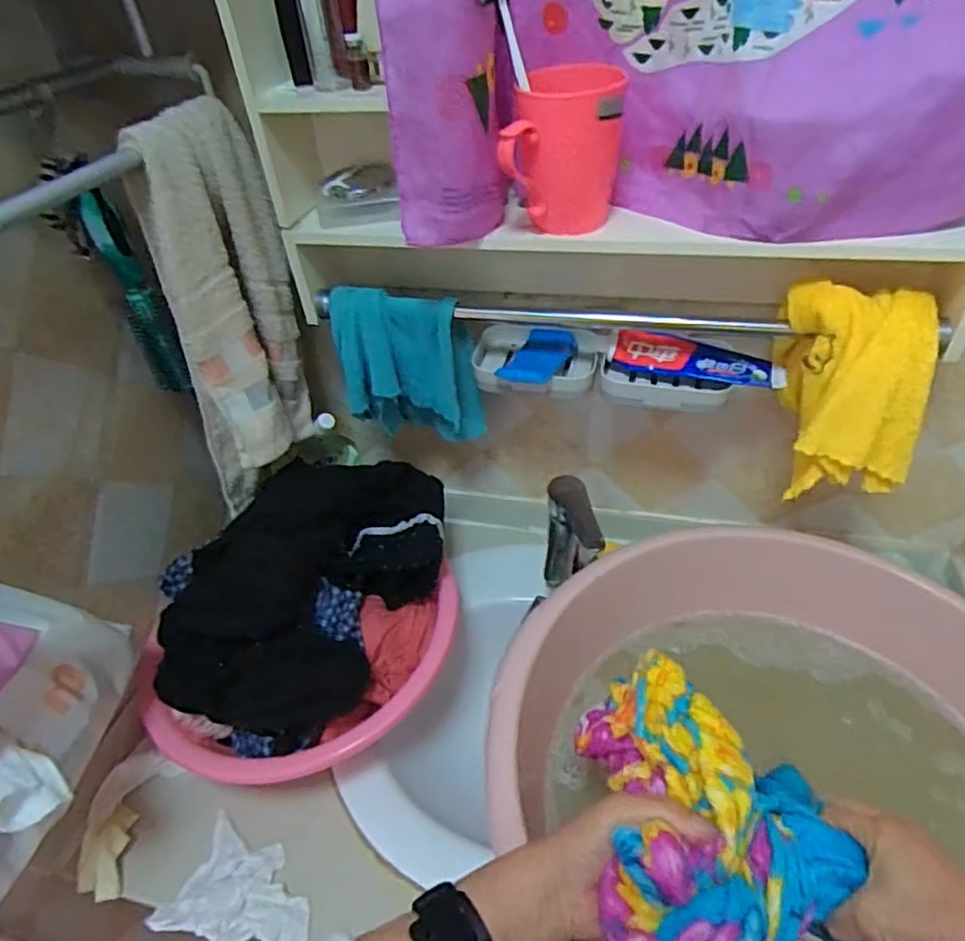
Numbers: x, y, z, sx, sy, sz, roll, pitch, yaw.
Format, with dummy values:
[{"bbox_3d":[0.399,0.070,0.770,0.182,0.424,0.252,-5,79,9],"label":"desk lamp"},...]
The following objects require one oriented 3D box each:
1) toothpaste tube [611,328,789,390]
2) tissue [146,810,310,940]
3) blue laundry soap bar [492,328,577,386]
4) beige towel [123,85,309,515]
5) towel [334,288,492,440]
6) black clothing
[{"bbox_3d":[0.210,-0.114,0.627,0.163,0.027,0.043,8,44,15],"label":"toothpaste tube"},{"bbox_3d":[-0.222,0.396,0.597,0.131,0.030,0.096,11,45,18],"label":"tissue"},{"bbox_3d":[0.057,-0.114,0.663,0.056,0.020,0.102,14,45,20],"label":"blue laundry soap bar"},{"bbox_3d":[-0.245,-0.144,0.630,0.076,0.361,0.162,1,42,7],"label":"beige towel"},{"bbox_3d":[-0.078,-0.107,0.704,0.147,0.176,0.057,-6,42,-1],"label":"towel"},{"bbox_3d":[-0.168,0.112,0.684,0.192,0.135,0.348,20,48,26],"label":"black clothing"}]

